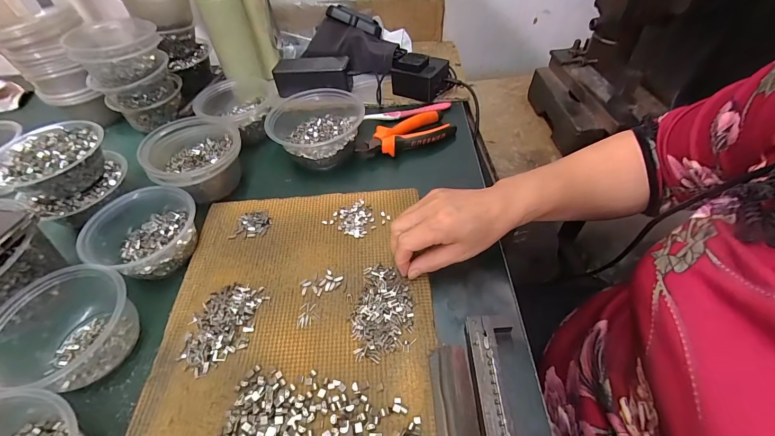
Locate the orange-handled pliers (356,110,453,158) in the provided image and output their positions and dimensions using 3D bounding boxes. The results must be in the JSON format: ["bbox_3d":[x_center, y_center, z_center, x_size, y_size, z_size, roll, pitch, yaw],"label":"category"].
[{"bbox_3d":[0.027,-0.127,0.519,0.147,0.024,0.057,-19,51,-14],"label":"orange-handled pliers"}]

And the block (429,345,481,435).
[{"bbox_3d":[0.054,0.154,0.277,0.033,0.007,0.100,-1,49,1],"label":"block"}]

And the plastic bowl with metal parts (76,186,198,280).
[{"bbox_3d":[-0.271,0.016,0.391,0.109,0.056,0.101,-1,49,1],"label":"plastic bowl with metal parts"}]

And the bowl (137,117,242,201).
[{"bbox_3d":[-0.247,-0.076,0.453,0.112,0.074,0.104,-1,49,1],"label":"bowl"}]

